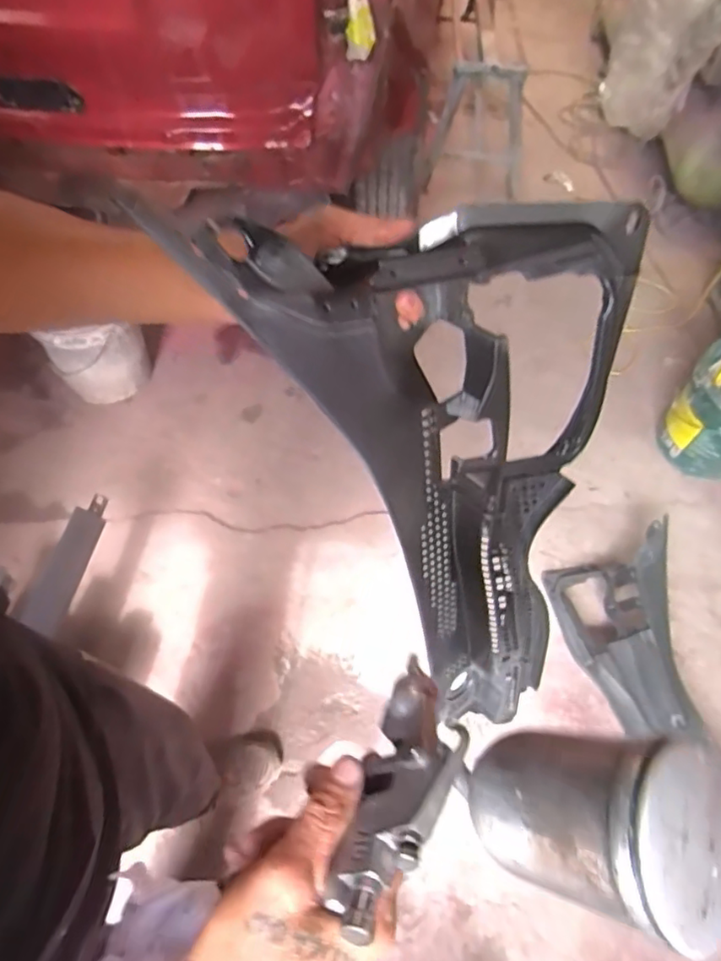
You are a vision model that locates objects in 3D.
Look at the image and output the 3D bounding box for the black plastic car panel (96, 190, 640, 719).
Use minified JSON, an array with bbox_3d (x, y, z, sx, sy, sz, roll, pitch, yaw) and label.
[{"bbox_3d":[0.128,-0.014,0.510,0.294,0.560,0.072,-35,38,-9],"label":"black plastic car panel"}]

